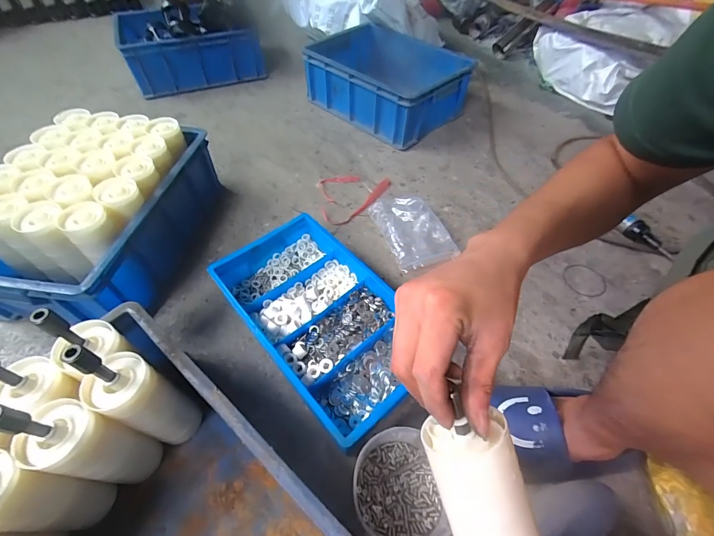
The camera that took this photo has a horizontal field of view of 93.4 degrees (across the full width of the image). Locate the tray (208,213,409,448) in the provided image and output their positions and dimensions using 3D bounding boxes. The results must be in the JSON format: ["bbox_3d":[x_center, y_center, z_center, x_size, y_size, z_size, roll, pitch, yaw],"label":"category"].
[{"bbox_3d":[-0.055,0.078,0.531,0.195,0.090,0.339,-34,61,-24],"label":"tray"}]

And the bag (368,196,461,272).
[{"bbox_3d":[0.112,-0.077,0.677,0.125,0.046,0.187,-15,55,-12],"label":"bag"}]

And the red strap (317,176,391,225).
[{"bbox_3d":[0.001,-0.162,0.761,0.168,0.008,0.158,0,53,-1],"label":"red strap"}]

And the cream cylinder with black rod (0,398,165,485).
[{"bbox_3d":[-0.279,0.180,0.345,0.052,0.213,0.056,13,54,9],"label":"cream cylinder with black rod"}]

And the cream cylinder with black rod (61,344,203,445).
[{"bbox_3d":[-0.242,0.150,0.385,0.054,0.235,0.061,20,55,14],"label":"cream cylinder with black rod"}]

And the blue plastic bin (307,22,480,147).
[{"bbox_3d":[0.096,-0.525,0.947,0.381,0.142,0.310,36,60,23],"label":"blue plastic bin"}]

